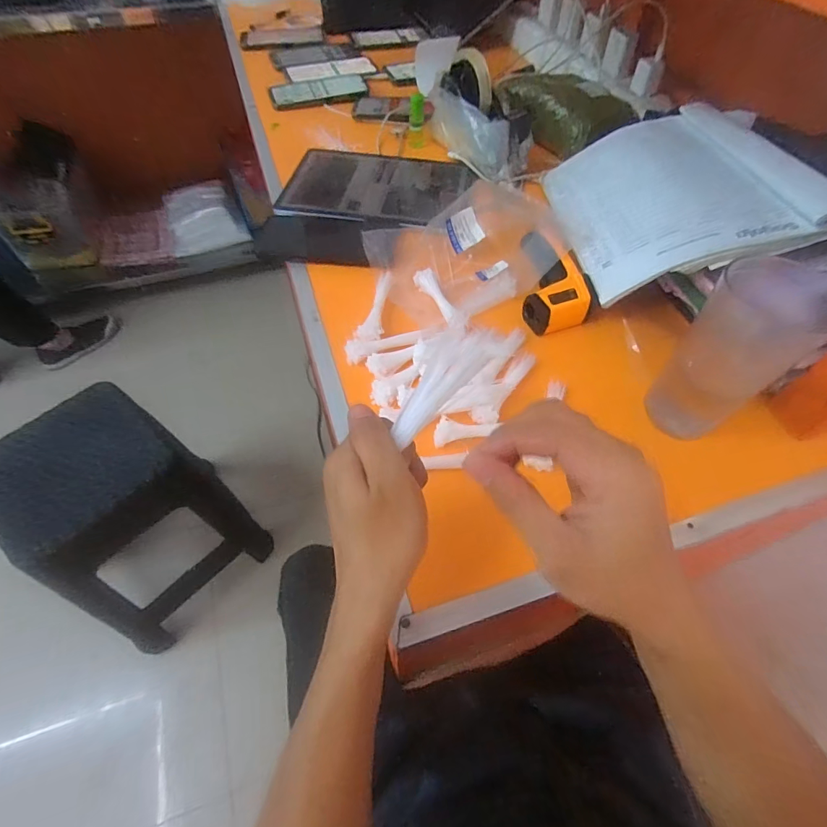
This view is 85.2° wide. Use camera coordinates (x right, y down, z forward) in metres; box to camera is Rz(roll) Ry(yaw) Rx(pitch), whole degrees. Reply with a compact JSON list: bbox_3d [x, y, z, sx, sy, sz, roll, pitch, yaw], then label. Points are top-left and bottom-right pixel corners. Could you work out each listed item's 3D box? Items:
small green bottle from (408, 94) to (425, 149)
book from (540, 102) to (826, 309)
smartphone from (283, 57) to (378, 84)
[{"bbox_3d":[0.006,-0.451,0.679,0.024,0.049,0.026,1,56,-1],"label":"small green bottle"},{"bbox_3d":[0.286,-0.257,0.512,0.221,0.025,0.282,-18,51,19],"label":"book"},{"bbox_3d":[-0.151,-0.630,0.825,0.161,0.007,0.071,-14,58,-11],"label":"smartphone"}]

